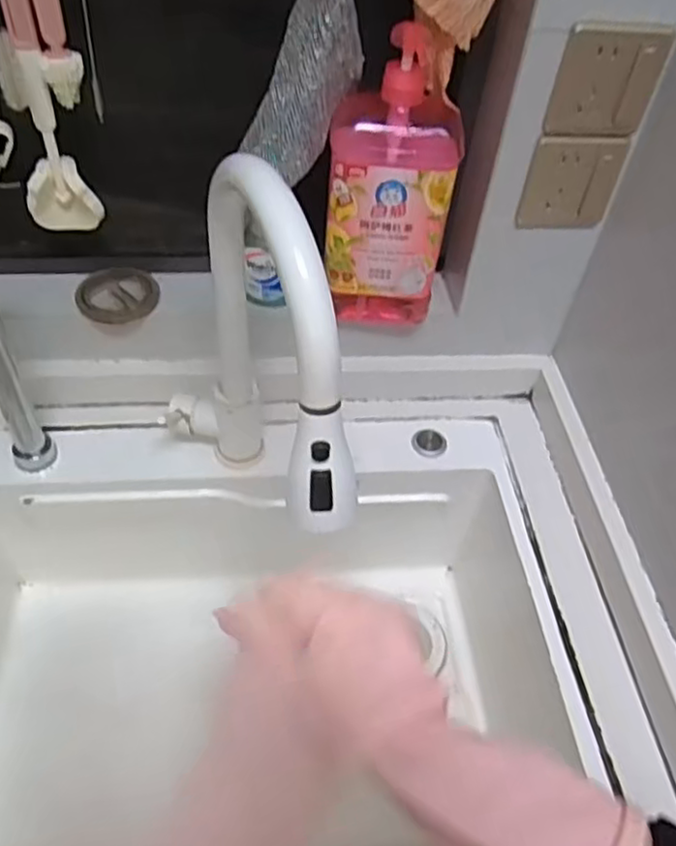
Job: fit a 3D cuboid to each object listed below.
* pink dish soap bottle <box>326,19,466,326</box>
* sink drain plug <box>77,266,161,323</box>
[{"bbox_3d":[0.048,-0.219,0.651,0.109,0.268,0.074,0,49,-6],"label":"pink dish soap bottle"},{"bbox_3d":[-0.226,-0.131,0.712,0.080,0.024,0.063,-12,51,-16],"label":"sink drain plug"}]

